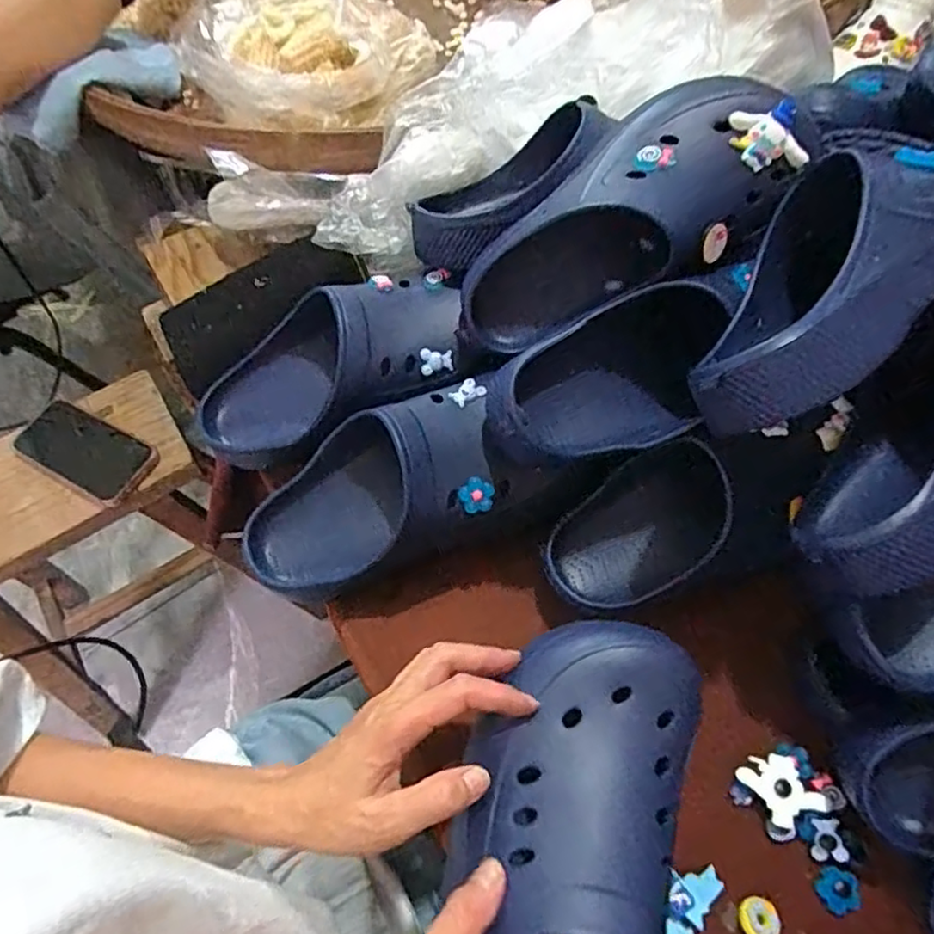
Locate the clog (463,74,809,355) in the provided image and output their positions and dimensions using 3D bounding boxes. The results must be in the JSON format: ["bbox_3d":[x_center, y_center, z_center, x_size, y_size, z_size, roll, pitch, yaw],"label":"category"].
[{"bbox_3d":[0.106,-0.166,0.460,0.256,0.077,0.112,-31,62,16],"label":"clog"}]

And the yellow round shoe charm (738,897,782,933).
[{"bbox_3d":[0.182,0.282,0.411,0.023,0.008,0.024,-1,62,3],"label":"yellow round shoe charm"}]

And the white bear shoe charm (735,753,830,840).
[{"bbox_3d":[0.209,0.214,0.439,0.038,0.008,0.047,-30,65,-12],"label":"white bear shoe charm"}]

